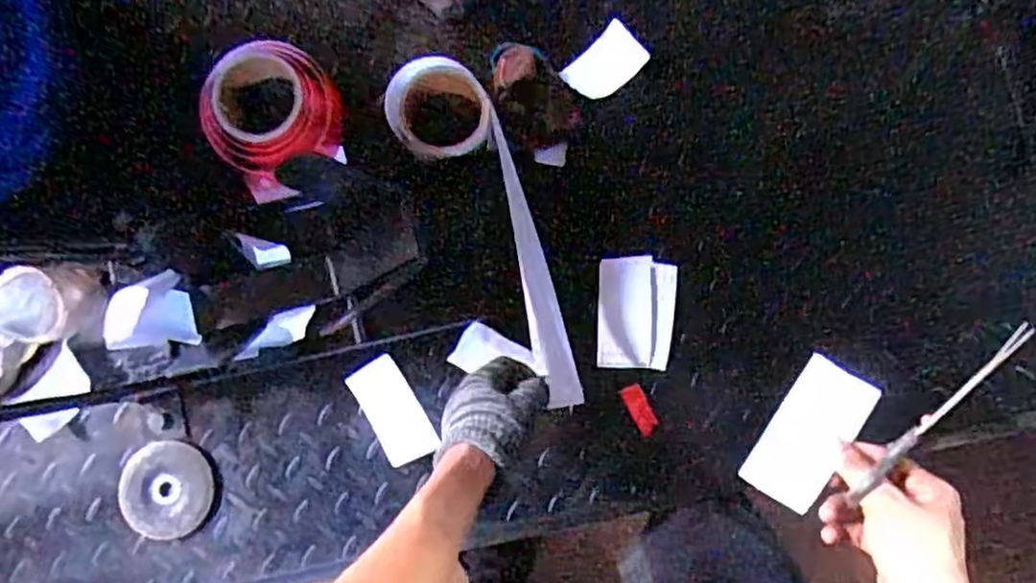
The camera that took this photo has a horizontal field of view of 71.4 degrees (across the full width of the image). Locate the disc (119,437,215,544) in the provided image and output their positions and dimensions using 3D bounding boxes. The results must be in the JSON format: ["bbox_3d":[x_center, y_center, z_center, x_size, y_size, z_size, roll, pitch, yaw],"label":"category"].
[{"bbox_3d":[-0.349,0.198,0.715,0.089,0.007,0.094,0,84,2],"label":"disc"}]

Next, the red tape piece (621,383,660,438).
[{"bbox_3d":[0.121,0.116,0.708,0.021,0.010,0.049,-26,84,-1],"label":"red tape piece"}]

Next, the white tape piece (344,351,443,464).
[{"bbox_3d":[-0.126,0.121,0.718,0.053,0.009,0.104,-31,84,-1],"label":"white tape piece"}]

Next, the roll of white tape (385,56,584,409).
[{"bbox_3d":[-0.017,-0.061,0.684,0.093,0.043,0.354,-26,84,-1],"label":"roll of white tape"}]

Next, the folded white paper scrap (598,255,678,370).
[{"bbox_3d":[0.119,0.021,0.719,0.076,0.014,0.110,3,84,3],"label":"folded white paper scrap"}]

